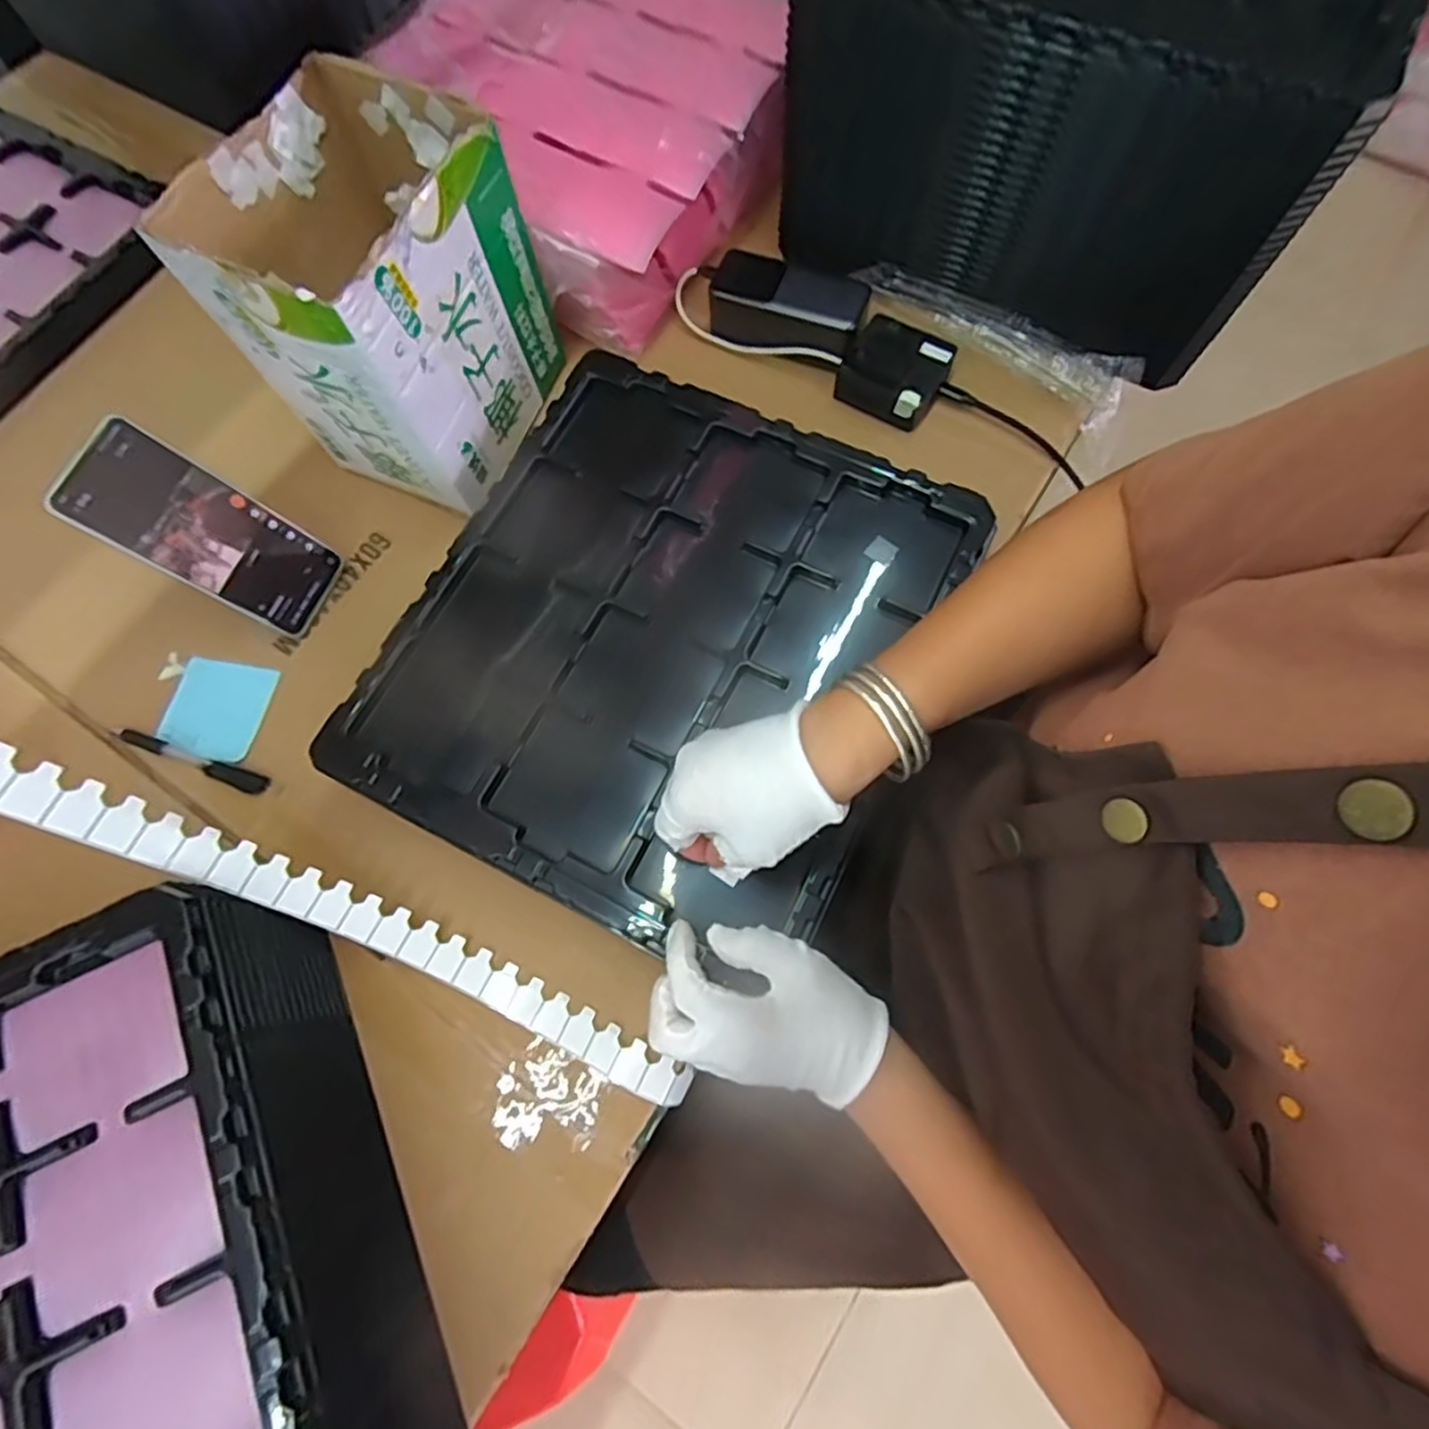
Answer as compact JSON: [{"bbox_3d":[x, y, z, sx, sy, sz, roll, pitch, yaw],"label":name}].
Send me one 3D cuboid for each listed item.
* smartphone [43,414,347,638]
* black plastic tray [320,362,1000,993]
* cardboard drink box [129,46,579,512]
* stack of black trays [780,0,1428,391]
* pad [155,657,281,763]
[{"bbox_3d":[-0.358,-0.128,0.509,0.012,0.165,0.077,5,68,39],"label":"smartphone"},{"bbox_3d":[-0.034,-0.058,0.481,0.331,0.024,0.365,26,74,8],"label":"black plastic tray"},{"bbox_3d":[-0.233,-0.297,0.513,0.152,0.190,0.185,22,74,8],"label":"cardboard drink box"},{"bbox_3d":[0.296,-0.536,0.567,0.373,0.200,0.351,25,74,9],"label":"stack of black trays"},{"bbox_3d":[-0.384,-0.005,0.544,0.075,0.009,0.076,8,72,4],"label":"pad"}]

